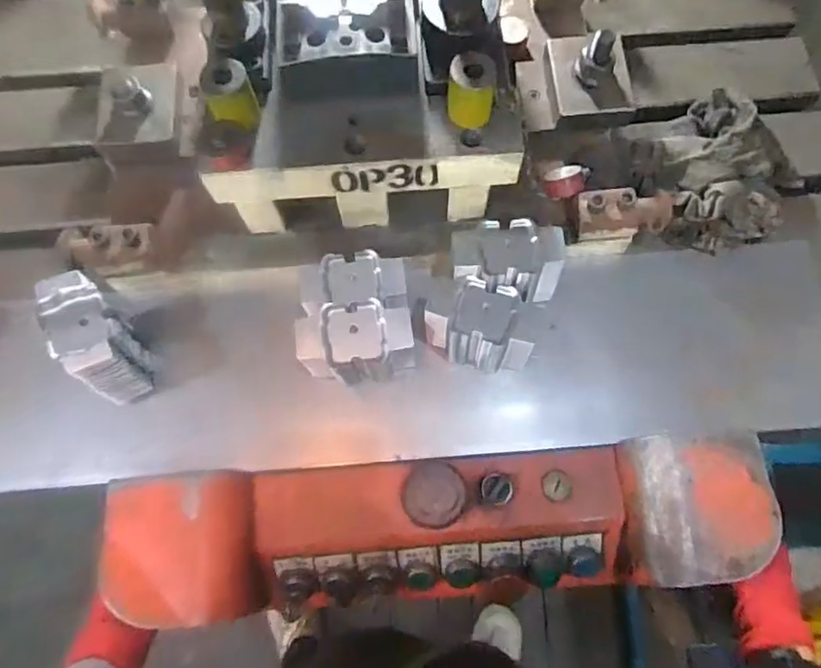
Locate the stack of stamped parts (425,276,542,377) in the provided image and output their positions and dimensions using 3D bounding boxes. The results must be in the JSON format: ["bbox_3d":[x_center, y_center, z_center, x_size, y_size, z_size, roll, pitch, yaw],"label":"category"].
[{"bbox_3d":[0.068,-0.005,0.576,0.105,0.081,0.069,12,71,5],"label":"stack of stamped parts"}]

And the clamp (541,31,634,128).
[{"bbox_3d":[0.194,-0.276,0.632,0.085,0.079,0.103,-6,71,-1],"label":"clamp"}]

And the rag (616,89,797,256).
[{"bbox_3d":[0.340,-0.183,0.645,0.163,0.058,0.172,-22,72,-7],"label":"rag"}]

